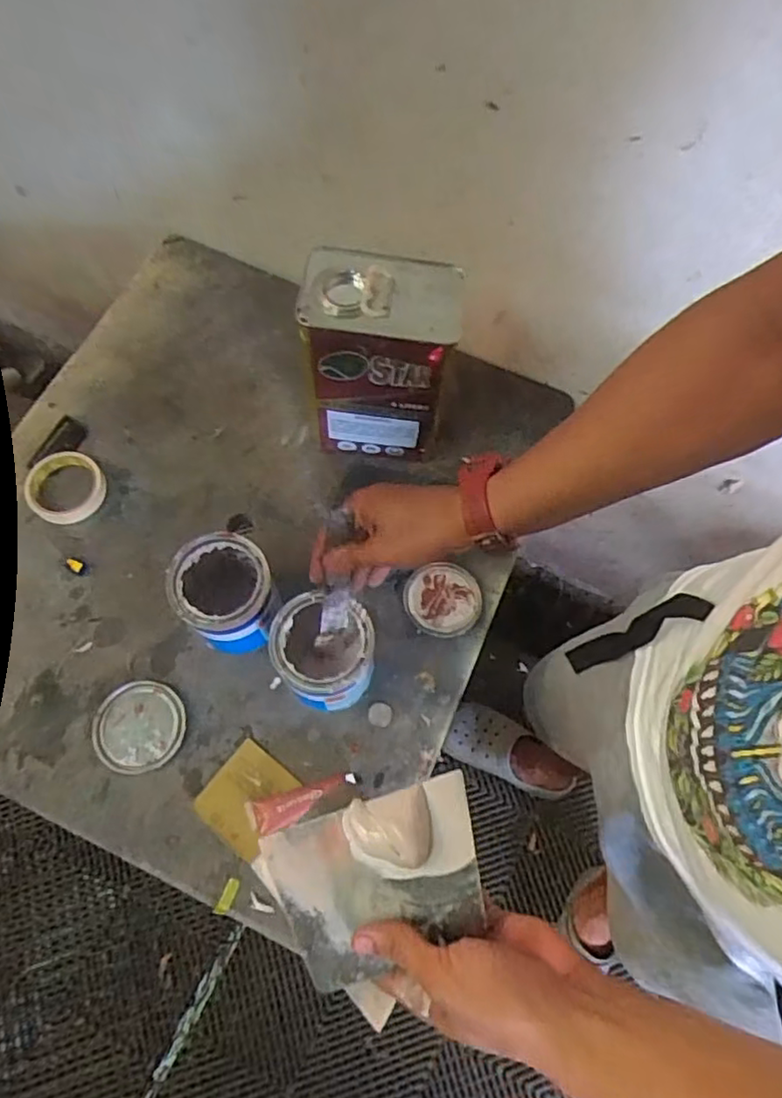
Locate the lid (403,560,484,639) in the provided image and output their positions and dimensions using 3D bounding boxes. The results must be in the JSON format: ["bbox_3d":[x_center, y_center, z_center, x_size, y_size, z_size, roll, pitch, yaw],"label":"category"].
[{"bbox_3d":[0.066,0.064,0.793,0.094,0.008,0.090,-2,79,-8],"label":"lid"}]

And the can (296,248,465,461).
[{"bbox_3d":[-0.011,-0.215,0.762,0.163,0.257,0.104,4,69,0],"label":"can"}]

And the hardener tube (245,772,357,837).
[{"bbox_3d":[-0.095,0.274,0.684,0.120,0.014,0.036,-16,71,-7],"label":"hardener tube"}]

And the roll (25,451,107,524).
[{"bbox_3d":[-0.420,-0.080,0.817,0.096,0.020,0.094,1,69,-1],"label":"roll"}]

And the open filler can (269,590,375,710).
[{"bbox_3d":[-0.074,0.117,0.696,0.101,0.120,0.093,1,69,-1],"label":"open filler can"}]

